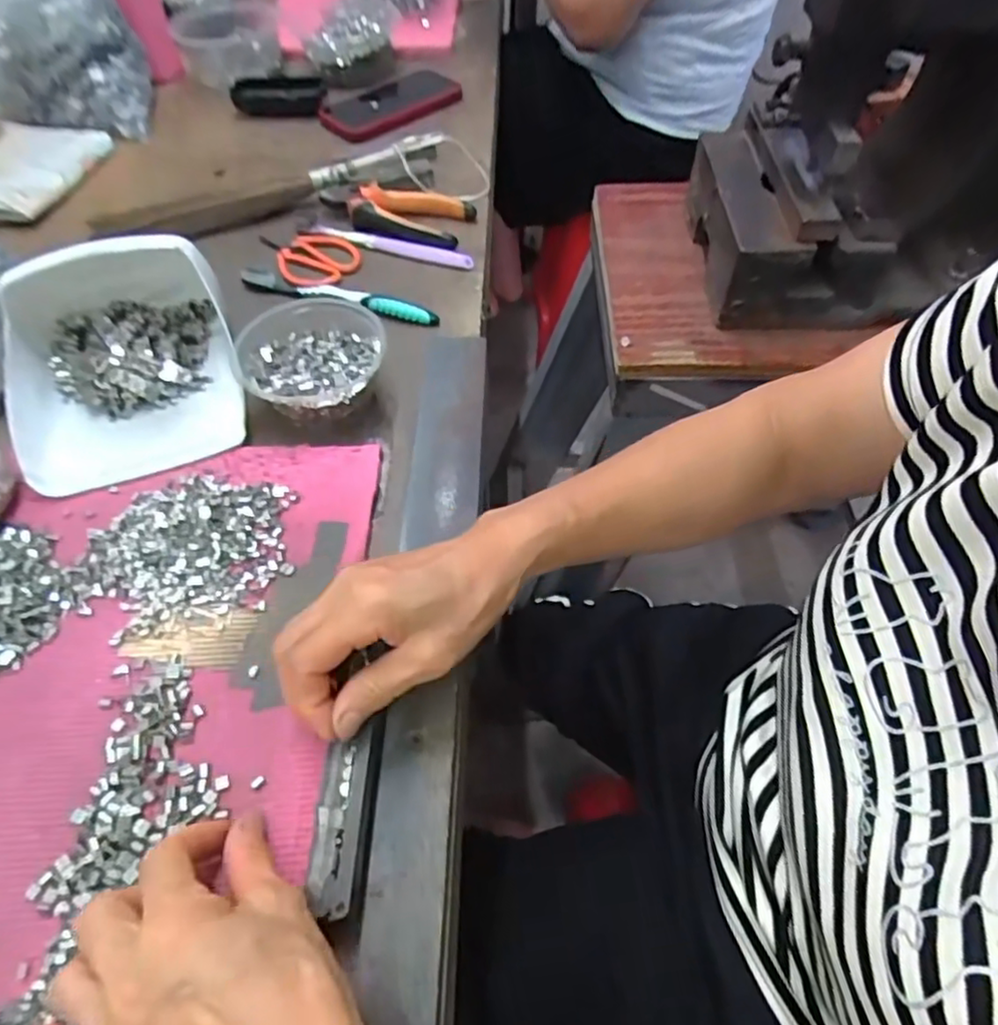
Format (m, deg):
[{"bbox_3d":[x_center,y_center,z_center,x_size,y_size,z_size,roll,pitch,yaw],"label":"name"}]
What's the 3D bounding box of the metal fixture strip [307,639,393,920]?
[{"bbox_3d":[-0.073,0.142,0.311,0.024,0.014,0.084,4,56,1],"label":"metal fixture strip"}]

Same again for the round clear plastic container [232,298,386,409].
[{"bbox_3d":[-0.136,-0.108,0.482,0.105,0.045,0.105,0,55,1],"label":"round clear plastic container"}]

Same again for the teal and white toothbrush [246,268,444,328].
[{"bbox_3d":[-0.140,-0.188,0.562,0.185,0.015,0.018,19,57,10],"label":"teal and white toothbrush"}]

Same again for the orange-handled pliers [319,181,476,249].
[{"bbox_3d":[-0.105,-0.295,0.638,0.152,0.020,0.075,14,56,8],"label":"orange-handled pliers"}]

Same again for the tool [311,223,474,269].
[{"bbox_3d":[-0.103,-0.255,0.615,0.160,0.008,0.015,17,57,10],"label":"tool"}]

